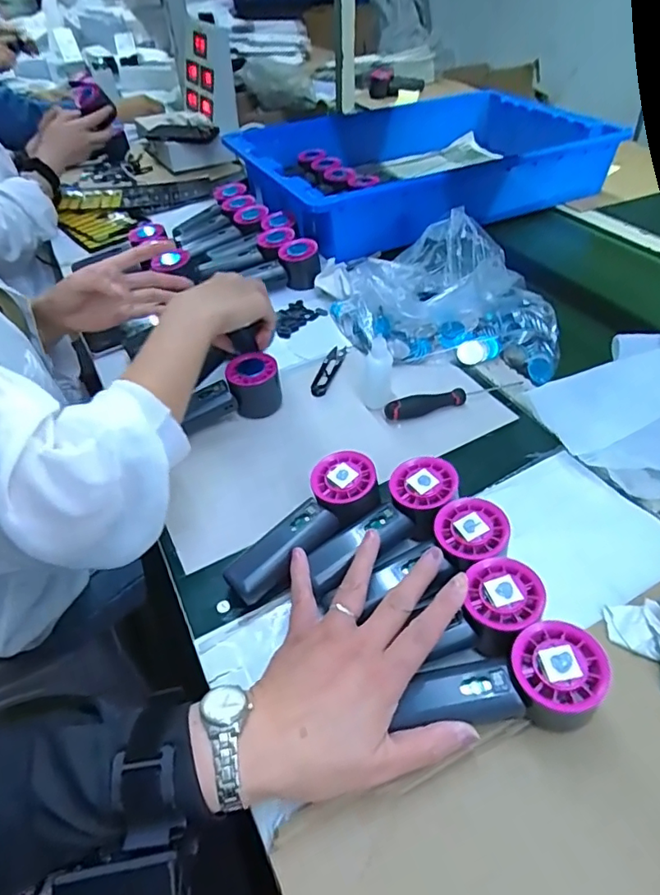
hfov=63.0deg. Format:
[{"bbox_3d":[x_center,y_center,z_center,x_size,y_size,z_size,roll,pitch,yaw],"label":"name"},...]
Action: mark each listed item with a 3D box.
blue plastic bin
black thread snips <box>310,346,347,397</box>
[{"bbox_3d":[0.156,-0.545,1.033,0.632,0.113,0.449,-21,48,-20],"label":"blue plastic bin"},{"bbox_3d":[-0.001,-0.095,0.656,0.021,0.006,0.096,13,45,13],"label":"black thread snips"}]

